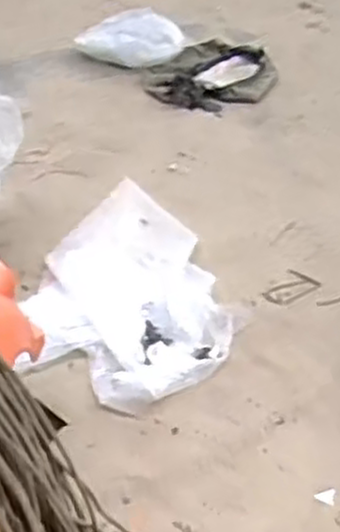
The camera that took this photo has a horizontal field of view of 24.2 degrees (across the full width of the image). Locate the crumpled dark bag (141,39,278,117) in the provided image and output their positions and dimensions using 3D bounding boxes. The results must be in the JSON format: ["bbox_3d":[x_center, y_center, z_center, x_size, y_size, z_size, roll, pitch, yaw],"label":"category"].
[{"bbox_3d":[0.092,-0.470,1.908,0.320,0.038,0.323,-1,40,13],"label":"crumpled dark bag"}]

